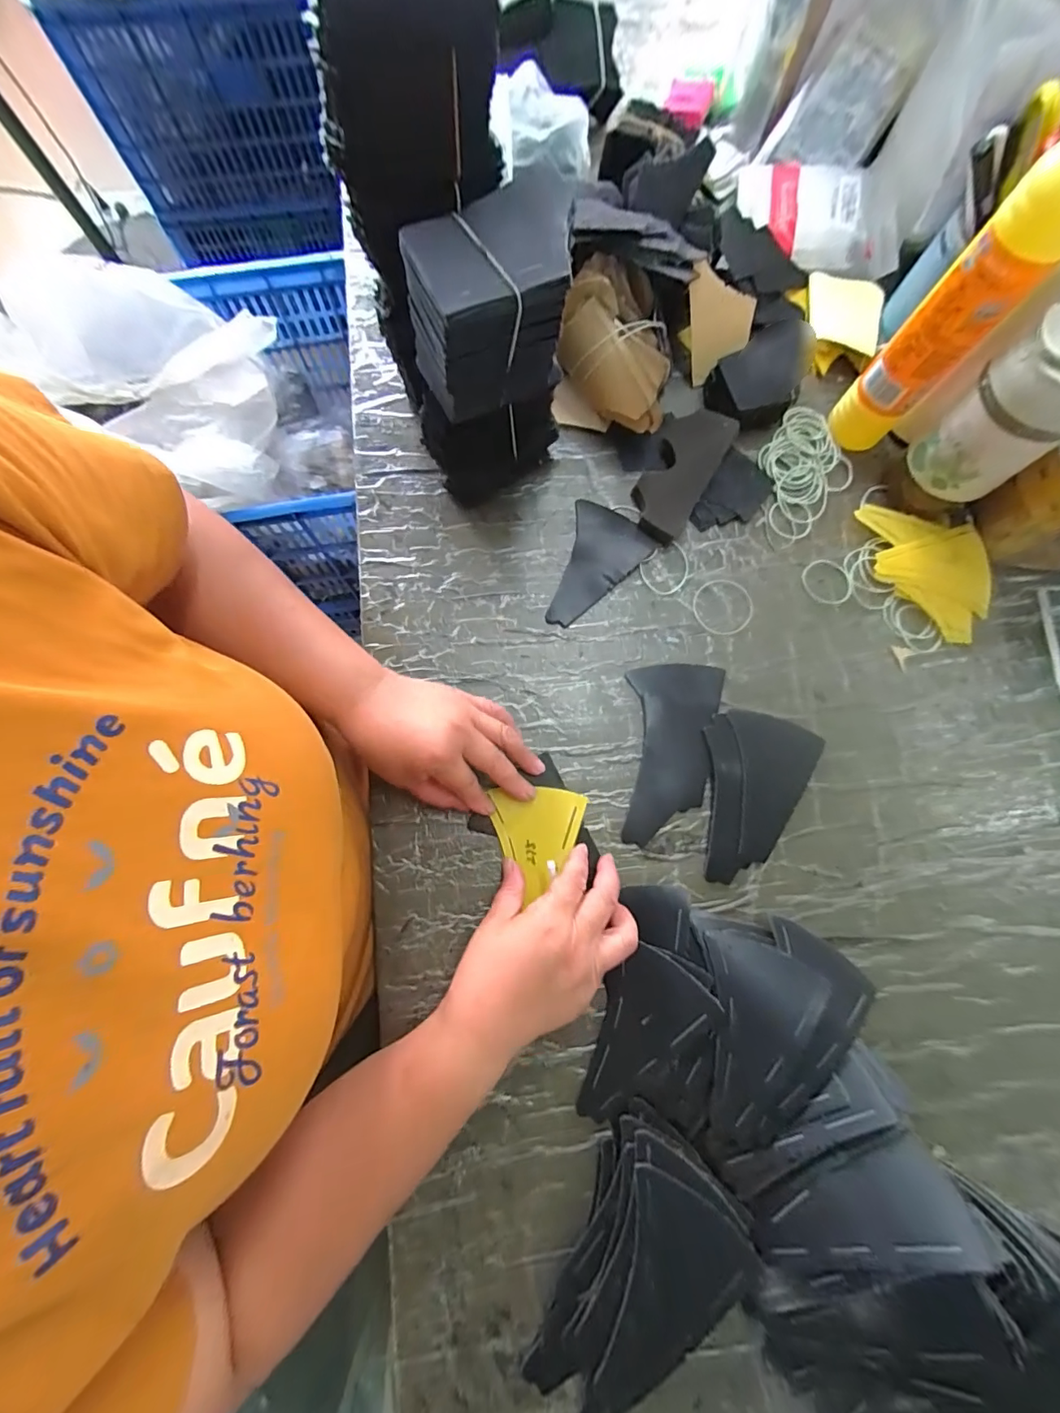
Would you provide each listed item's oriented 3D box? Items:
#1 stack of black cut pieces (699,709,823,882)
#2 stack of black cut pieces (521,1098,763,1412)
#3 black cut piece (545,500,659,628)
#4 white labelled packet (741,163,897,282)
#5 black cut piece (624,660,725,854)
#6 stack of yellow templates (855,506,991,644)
[{"bbox_3d":[0.189,0.076,0.406,0.090,0.009,0.139,12,77,1],"label":"stack of black cut pieces"},{"bbox_3d":[0.070,0.376,0.318,0.095,0.040,0.173,32,78,5],"label":"stack of black cut pieces"},{"bbox_3d":[0.048,-0.136,0.449,0.120,0.004,0.078,-42,82,-10],"label":"black cut piece"},{"bbox_3d":[0.296,-0.505,0.499,0.164,0.034,0.103,16,77,2],"label":"white labelled packet"},{"bbox_3d":[0.124,0.037,0.414,0.080,0.004,0.151,3,77,-1],"label":"black cut piece"},{"bbox_3d":[0.366,-0.123,0.450,0.120,0.016,0.117,9,77,0],"label":"stack of yellow templates"}]

